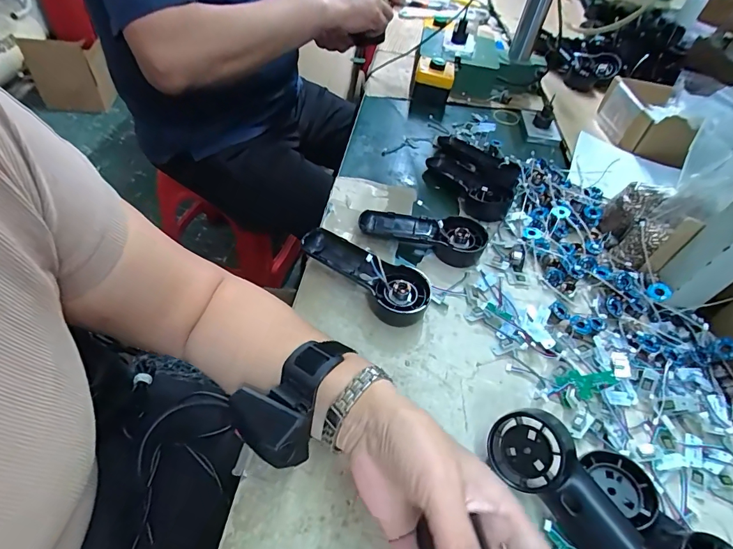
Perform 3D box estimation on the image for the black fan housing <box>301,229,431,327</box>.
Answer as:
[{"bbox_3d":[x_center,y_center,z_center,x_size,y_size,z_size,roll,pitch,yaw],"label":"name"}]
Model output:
[{"bbox_3d":[-0.001,-0.003,0.433,0.150,0.031,0.061,37,53,20],"label":"black fan housing"}]

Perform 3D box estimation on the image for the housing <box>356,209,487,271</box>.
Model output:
[{"bbox_3d":[0.067,-0.050,0.483,0.149,0.032,0.054,14,49,1],"label":"housing"}]

